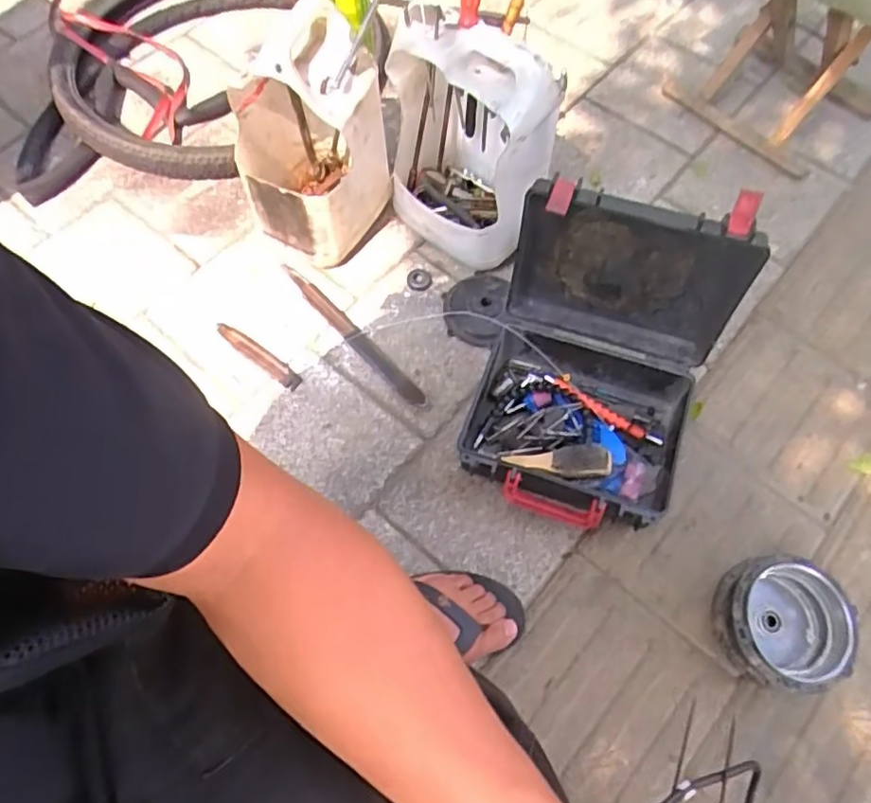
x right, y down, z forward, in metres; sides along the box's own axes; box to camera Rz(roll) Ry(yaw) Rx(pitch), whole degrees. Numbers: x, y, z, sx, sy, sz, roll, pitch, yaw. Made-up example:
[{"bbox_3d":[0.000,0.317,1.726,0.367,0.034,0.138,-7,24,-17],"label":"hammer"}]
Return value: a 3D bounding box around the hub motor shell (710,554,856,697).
[{"bbox_3d":[0.417,0.269,0.755,0.134,0.077,0.143,6,65,4],"label":"hub motor shell"}]

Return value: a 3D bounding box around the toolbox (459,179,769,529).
[{"bbox_3d":[0.208,-0.042,0.780,0.279,0.298,0.335,11,65,6],"label":"toolbox"}]

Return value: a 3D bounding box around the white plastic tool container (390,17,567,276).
[{"bbox_3d":[0.041,-0.385,0.955,0.258,0.349,0.183,23,67,11],"label":"white plastic tool container"}]

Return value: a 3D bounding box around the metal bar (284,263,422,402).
[{"bbox_3d":[-0.128,-0.109,0.972,0.030,0.026,0.332,-40,70,-16],"label":"metal bar"}]

